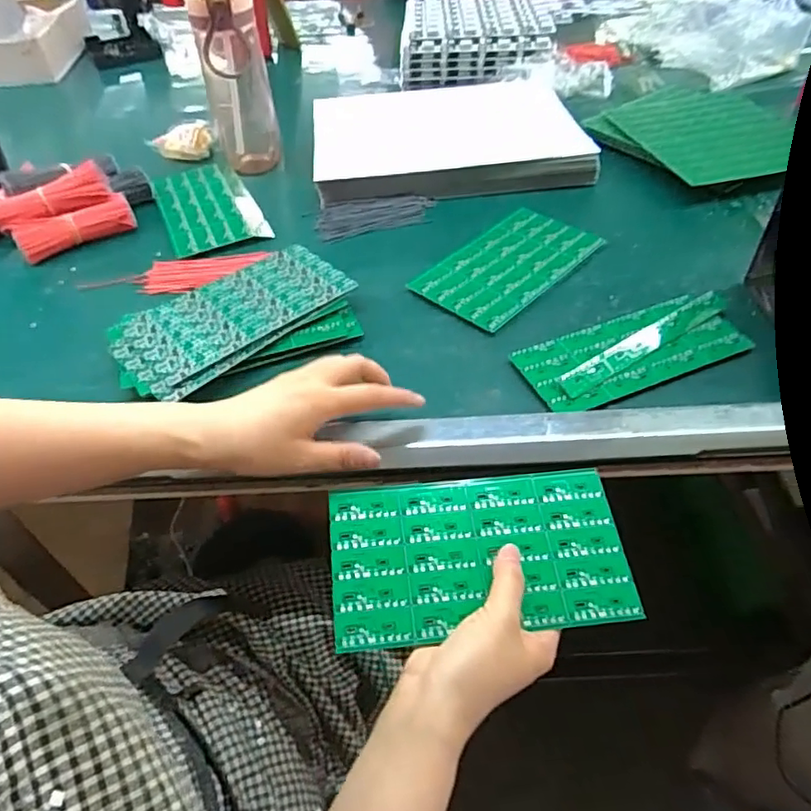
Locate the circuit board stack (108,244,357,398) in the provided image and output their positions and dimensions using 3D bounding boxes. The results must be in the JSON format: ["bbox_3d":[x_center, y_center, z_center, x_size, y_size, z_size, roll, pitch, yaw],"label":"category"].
[{"bbox_3d":[-0.150,-0.073,0.535,0.206,0.026,0.124,-28,53,-20],"label":"circuit board stack"}]

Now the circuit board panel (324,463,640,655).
[{"bbox_3d":[0.048,0.097,0.392,0.189,0.004,0.104,-5,57,-5],"label":"circuit board panel"}]

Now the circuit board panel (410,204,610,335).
[{"bbox_3d":[0.104,-0.143,0.599,0.109,0.005,0.186,35,58,29],"label":"circuit board panel"}]

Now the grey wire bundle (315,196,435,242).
[{"bbox_3d":[-0.033,-0.211,0.665,0.130,0.008,0.059,-7,48,-3],"label":"grey wire bundle"}]

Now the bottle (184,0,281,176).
[{"bbox_3d":[-0.198,-0.394,0.691,0.072,0.250,0.072,-17,50,-12],"label":"bottle"}]

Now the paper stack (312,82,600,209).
[{"bbox_3d":[0.052,-0.342,0.761,0.329,0.034,0.244,-6,48,-2],"label":"paper stack"}]

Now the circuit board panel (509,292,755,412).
[{"bbox_3d":[0.193,-0.048,0.503,0.195,0.011,0.082,-20,50,-14],"label":"circuit board panel"}]

